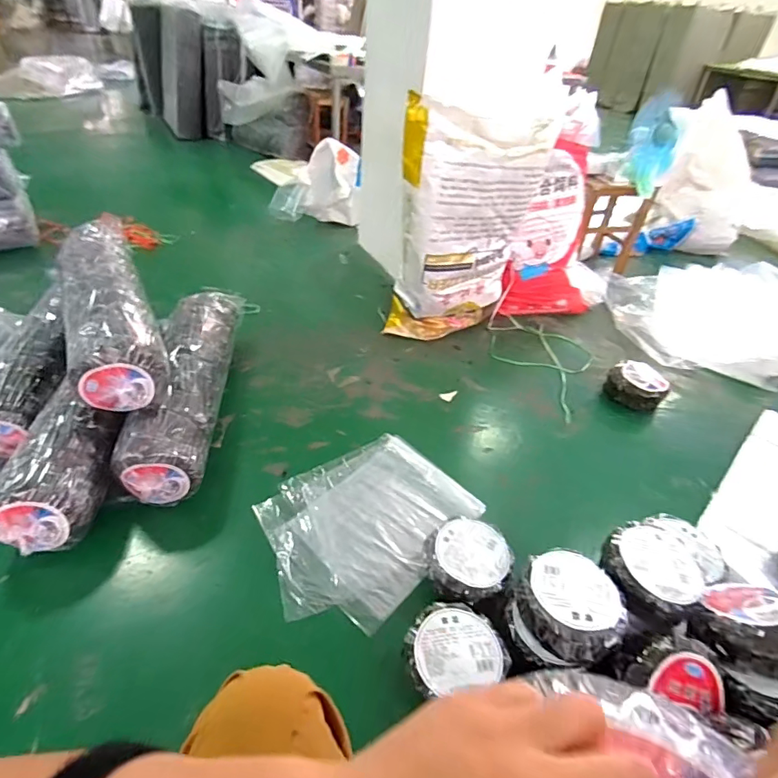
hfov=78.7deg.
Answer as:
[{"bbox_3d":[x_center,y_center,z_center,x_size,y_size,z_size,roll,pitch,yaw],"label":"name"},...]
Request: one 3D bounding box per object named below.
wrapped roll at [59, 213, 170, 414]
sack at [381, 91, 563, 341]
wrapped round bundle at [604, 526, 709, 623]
[{"bbox_3d":[-0.739,-0.236,1.239,0.187,0.157,0.739,-17,44,-25],"label":"wrapped roll"},{"bbox_3d":[0.238,-0.488,1.542,0.441,0.698,0.153,-9,44,-18],"label":"sack"},{"bbox_3d":[0.512,0.353,0.918,0.185,0.068,0.184,17,42,13],"label":"wrapped round bundle"}]

